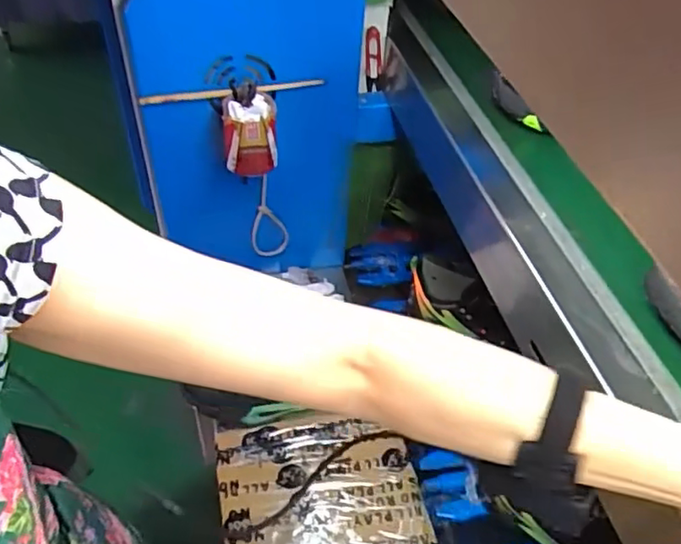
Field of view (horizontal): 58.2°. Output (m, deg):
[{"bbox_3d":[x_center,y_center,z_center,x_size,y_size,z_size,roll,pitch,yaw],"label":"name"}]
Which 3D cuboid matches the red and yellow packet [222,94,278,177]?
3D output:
[{"bbox_3d":[-0.115,-0.171,0.774,0.065,0.089,0.057,-6,43,-9],"label":"red and yellow packet"}]

